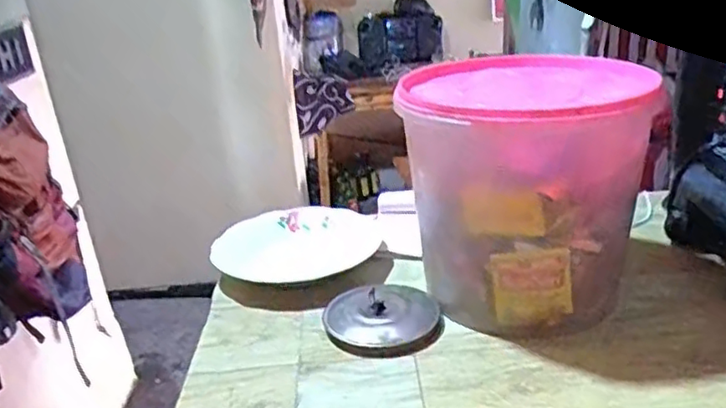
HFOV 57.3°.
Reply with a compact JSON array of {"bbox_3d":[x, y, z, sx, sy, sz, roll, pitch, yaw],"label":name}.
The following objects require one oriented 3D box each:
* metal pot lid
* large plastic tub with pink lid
[{"bbox_3d":[0.026,0.110,0.693,0.122,0.033,0.106,-22,27,-34],"label":"metal pot lid"},{"bbox_3d":[0.175,-0.018,0.715,0.234,0.226,0.245,5,25,25],"label":"large plastic tub with pink lid"}]

